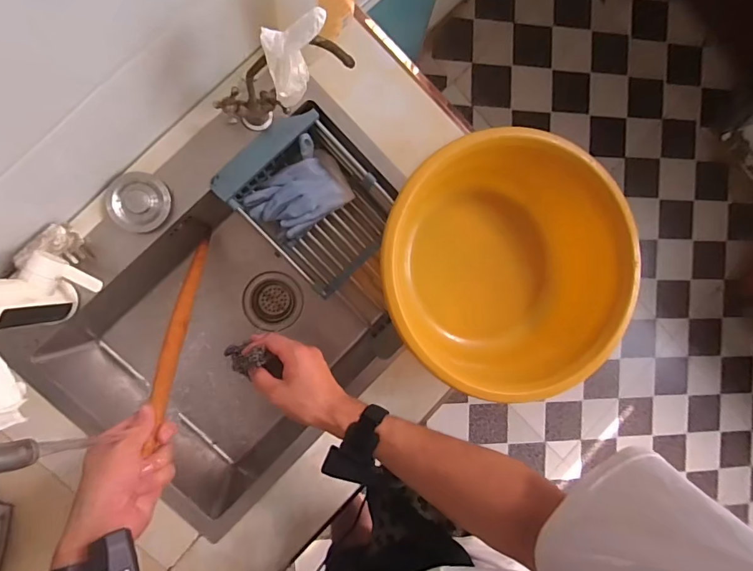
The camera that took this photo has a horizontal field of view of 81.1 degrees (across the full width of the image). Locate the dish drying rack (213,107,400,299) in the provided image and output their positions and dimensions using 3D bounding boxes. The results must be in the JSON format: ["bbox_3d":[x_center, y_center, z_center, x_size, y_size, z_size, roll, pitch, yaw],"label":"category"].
[{"bbox_3d":[-0.099,-0.127,0.706,0.189,0.077,0.242,-44,98,-5],"label":"dish drying rack"}]

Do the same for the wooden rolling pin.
[{"bbox_3d":[-0.271,0.053,0.607,0.023,0.337,0.021,1,135,-9],"label":"wooden rolling pin"}]

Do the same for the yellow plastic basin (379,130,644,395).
[{"bbox_3d":[0.165,-0.035,0.663,0.329,0.190,0.334,0,92,-9],"label":"yellow plastic basin"}]

